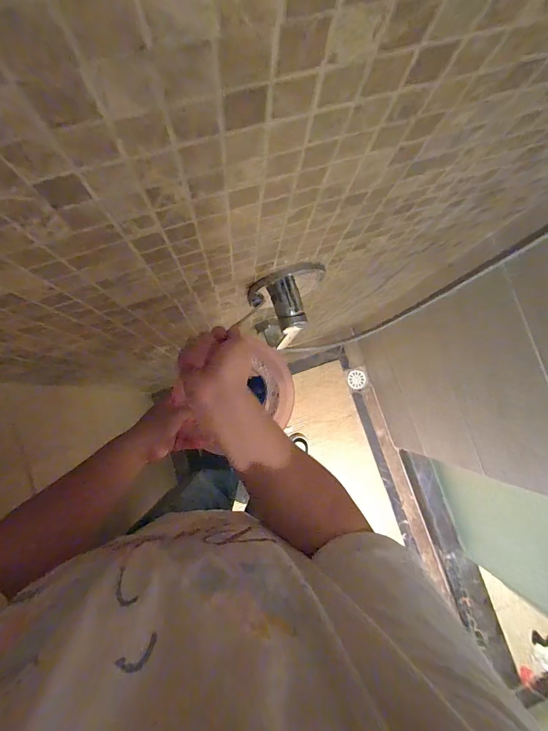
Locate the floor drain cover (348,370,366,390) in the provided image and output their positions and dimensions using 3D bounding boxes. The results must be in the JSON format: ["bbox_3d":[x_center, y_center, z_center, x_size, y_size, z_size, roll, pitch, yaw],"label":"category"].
[{"bbox_3d":[0.373,0.064,1.555,0.076,0.011,0.081,10,85,7],"label":"floor drain cover"}]

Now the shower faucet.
[{"bbox_3d":[0.027,-0.097,0.536,0.116,0.131,0.093,-30,88,-7],"label":"shower faucet"}]

